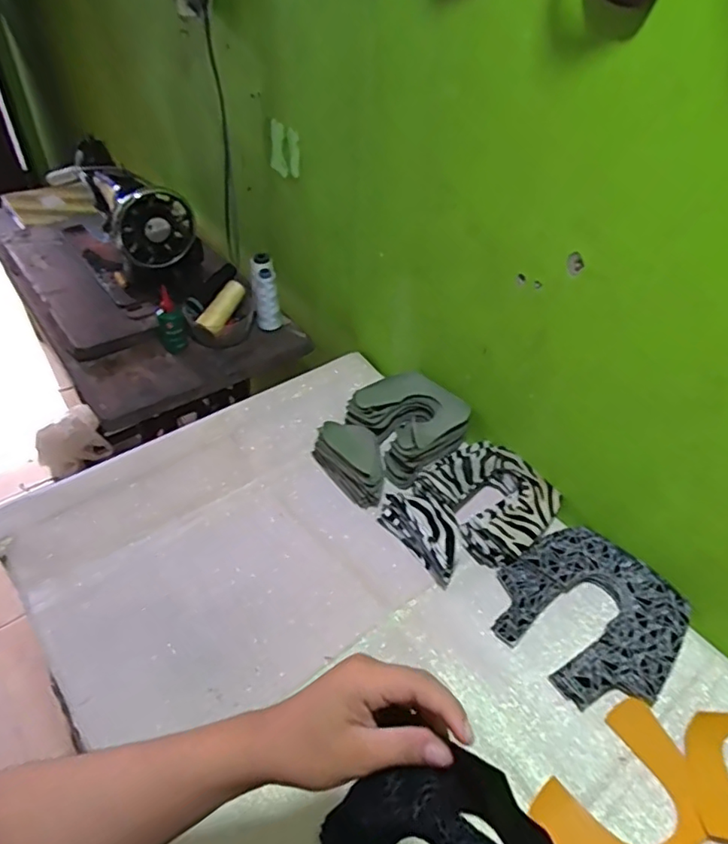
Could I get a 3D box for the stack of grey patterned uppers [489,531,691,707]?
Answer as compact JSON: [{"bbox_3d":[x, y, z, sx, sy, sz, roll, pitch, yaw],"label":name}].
[{"bbox_3d":[0.258,0.218,0.663,0.182,0.036,0.190,-29,53,-30],"label":"stack of grey patterned uppers"}]

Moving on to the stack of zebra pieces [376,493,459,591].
[{"bbox_3d":[0.079,0.134,0.730,0.062,0.056,0.132,-27,52,-28],"label":"stack of zebra pieces"}]

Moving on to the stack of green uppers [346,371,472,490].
[{"bbox_3d":[0.069,0.007,0.858,0.143,0.072,0.161,-21,49,-24],"label":"stack of green uppers"}]

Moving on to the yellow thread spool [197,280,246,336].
[{"bbox_3d":[-0.249,-0.207,1.030,0.031,0.034,0.113,22,65,18],"label":"yellow thread spool"}]

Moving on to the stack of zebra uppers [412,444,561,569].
[{"bbox_3d":[0.169,0.101,0.772,0.138,0.045,0.164,-25,51,-26],"label":"stack of zebra uppers"}]

